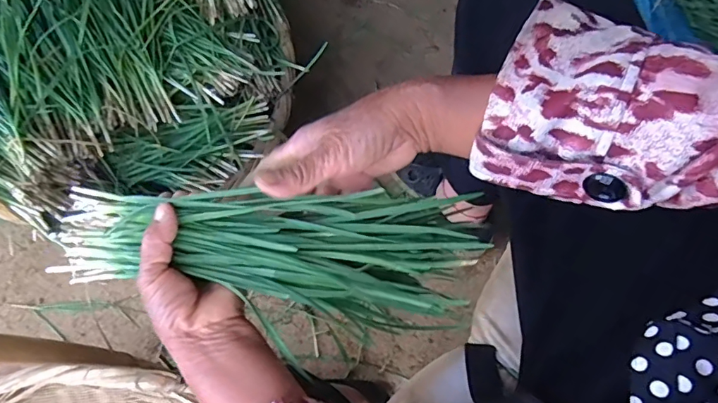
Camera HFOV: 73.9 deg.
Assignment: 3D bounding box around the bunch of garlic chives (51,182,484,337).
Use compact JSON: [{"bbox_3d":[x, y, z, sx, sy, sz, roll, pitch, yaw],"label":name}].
[{"bbox_3d":[-0.089,0.034,0.366,0.335,0.046,0.096,4,69,11],"label":"bunch of garlic chives"}]

